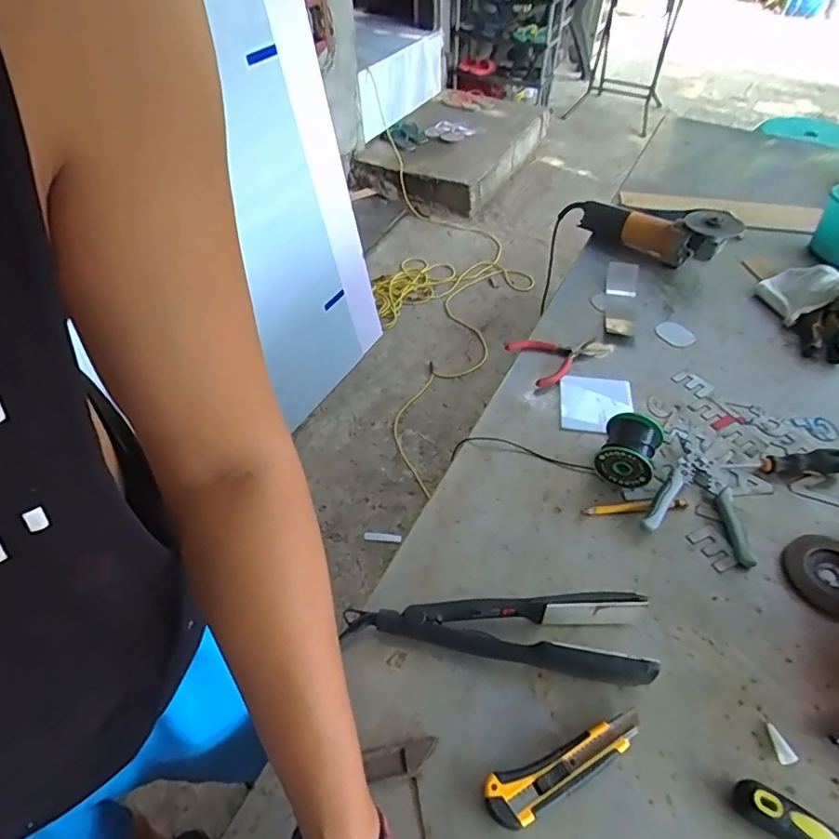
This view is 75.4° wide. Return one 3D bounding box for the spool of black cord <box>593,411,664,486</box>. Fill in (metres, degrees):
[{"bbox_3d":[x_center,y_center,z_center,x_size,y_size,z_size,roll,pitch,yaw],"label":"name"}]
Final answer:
[{"bbox_3d":[0.269,0.040,0.701,0.068,0.065,0.079,20,51,17],"label":"spool of black cord"}]

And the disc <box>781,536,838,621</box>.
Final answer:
[{"bbox_3d":[0.470,0.178,0.616,0.084,0.011,0.097,-8,49,-7],"label":"disc"}]

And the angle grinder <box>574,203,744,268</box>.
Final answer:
[{"bbox_3d":[0.450,-0.373,1.034,0.282,0.096,0.109,26,53,23],"label":"angle grinder"}]

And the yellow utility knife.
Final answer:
[{"bbox_3d":[0.133,0.313,0.491,0.158,0.019,0.040,-20,51,-17],"label":"yellow utility knife"}]

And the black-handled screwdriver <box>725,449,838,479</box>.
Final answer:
[{"bbox_3d":[0.486,0.059,0.707,0.158,0.025,0.029,-4,49,-4],"label":"black-handled screwdriver"}]

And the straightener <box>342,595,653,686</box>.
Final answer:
[{"bbox_3d":[0.083,0.214,0.552,0.283,0.057,0.077,5,49,4],"label":"straightener"}]

